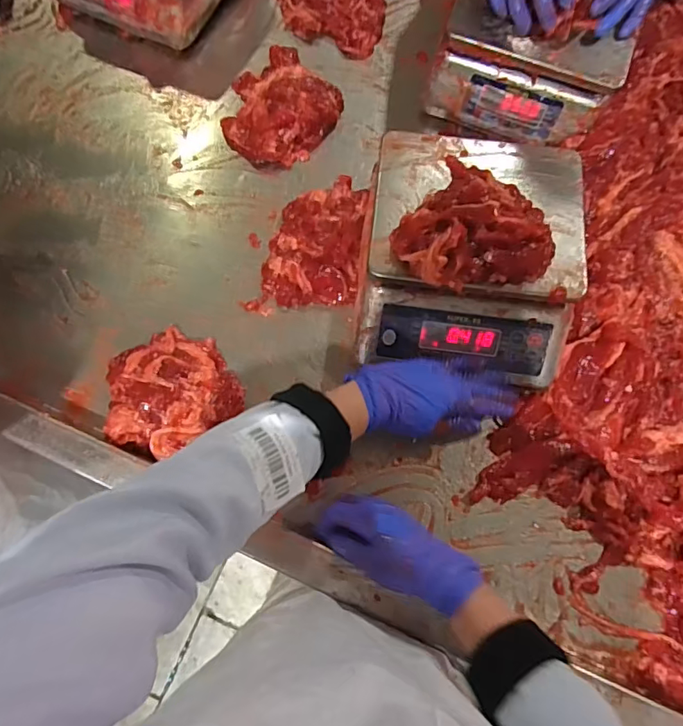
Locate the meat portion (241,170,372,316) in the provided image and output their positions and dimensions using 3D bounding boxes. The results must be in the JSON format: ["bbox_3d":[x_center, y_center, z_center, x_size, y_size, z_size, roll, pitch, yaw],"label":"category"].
[{"bbox_3d":[-0.027,-0.146,0.615,0.120,0.031,0.203,19,76,6],"label":"meat portion"}]

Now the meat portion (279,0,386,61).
[{"bbox_3d":[-0.022,-0.530,0.730,0.176,0.040,0.118,19,76,6],"label":"meat portion"}]

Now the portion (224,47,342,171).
[{"bbox_3d":[-0.088,-0.352,0.677,0.148,0.031,0.164,40,79,11],"label":"portion"}]

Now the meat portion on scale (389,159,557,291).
[{"bbox_3d":[0.136,-0.131,0.492,0.141,0.046,0.138,0,74,1],"label":"meat portion on scale"}]

